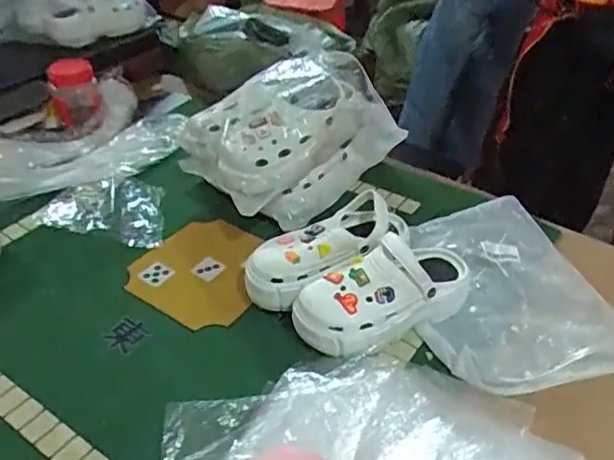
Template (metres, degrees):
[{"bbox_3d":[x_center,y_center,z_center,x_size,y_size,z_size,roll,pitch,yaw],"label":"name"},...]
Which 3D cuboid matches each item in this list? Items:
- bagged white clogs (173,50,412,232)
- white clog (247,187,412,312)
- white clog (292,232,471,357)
[{"bbox_3d":[-0.031,-0.174,1.088,0.346,0.197,0.254,-28,49,-32],"label":"bagged white clogs"},{"bbox_3d":[0.030,0.027,0.904,0.258,0.098,0.108,-17,43,-21],"label":"white clog"},{"bbox_3d":[0.109,0.084,0.840,0.248,0.086,0.107,-19,44,-24],"label":"white clog"}]

